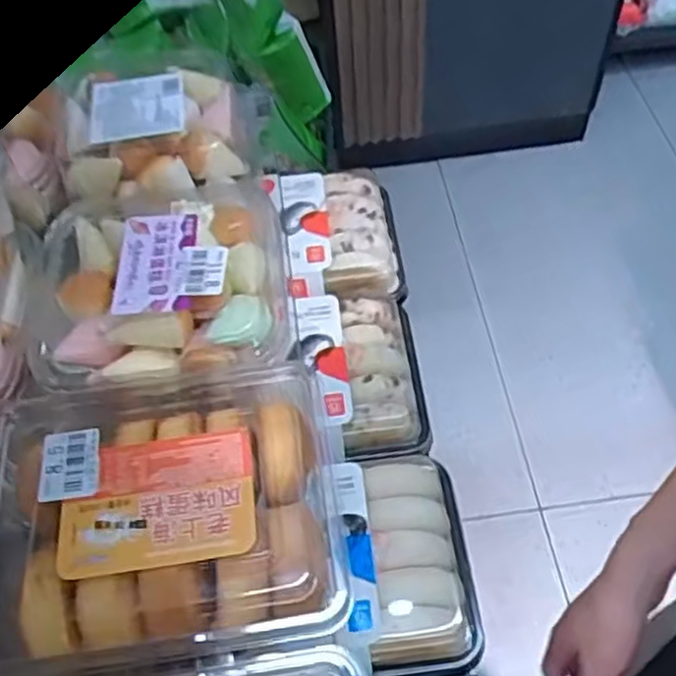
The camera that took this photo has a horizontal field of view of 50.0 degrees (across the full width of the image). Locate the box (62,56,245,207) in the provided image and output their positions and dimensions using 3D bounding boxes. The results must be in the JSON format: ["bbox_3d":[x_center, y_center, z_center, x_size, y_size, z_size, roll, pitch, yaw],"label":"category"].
[{"bbox_3d":[-0.135,-0.149,0.530,0.126,0.057,0.113,-14,55,-5],"label":"box"}]

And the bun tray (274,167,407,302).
[{"bbox_3d":[0.003,-0.096,0.686,0.106,0.062,0.134,-8,55,-1],"label":"bun tray"}]

